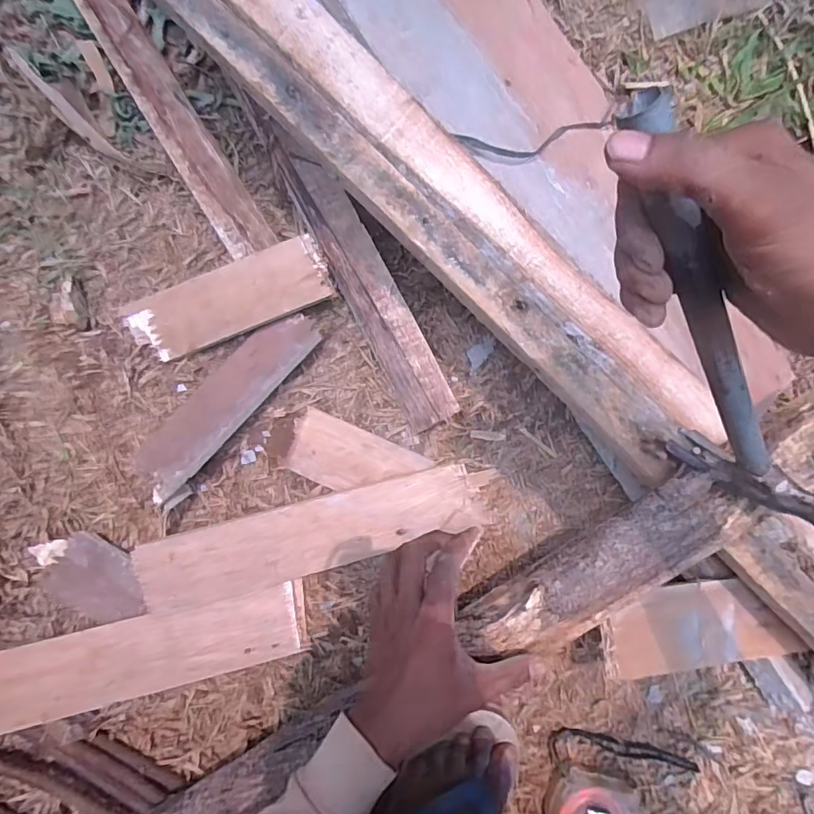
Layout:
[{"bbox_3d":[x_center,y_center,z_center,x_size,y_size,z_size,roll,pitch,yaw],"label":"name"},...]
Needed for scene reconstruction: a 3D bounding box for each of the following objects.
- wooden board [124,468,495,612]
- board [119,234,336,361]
[{"bbox_3d":[-0.093,0.133,0.524,0.341,0.025,0.072,-14,83,-8],"label":"wooden board"},{"bbox_3d":[-0.197,-0.116,0.561,0.222,0.016,0.075,-21,87,4],"label":"board"}]

